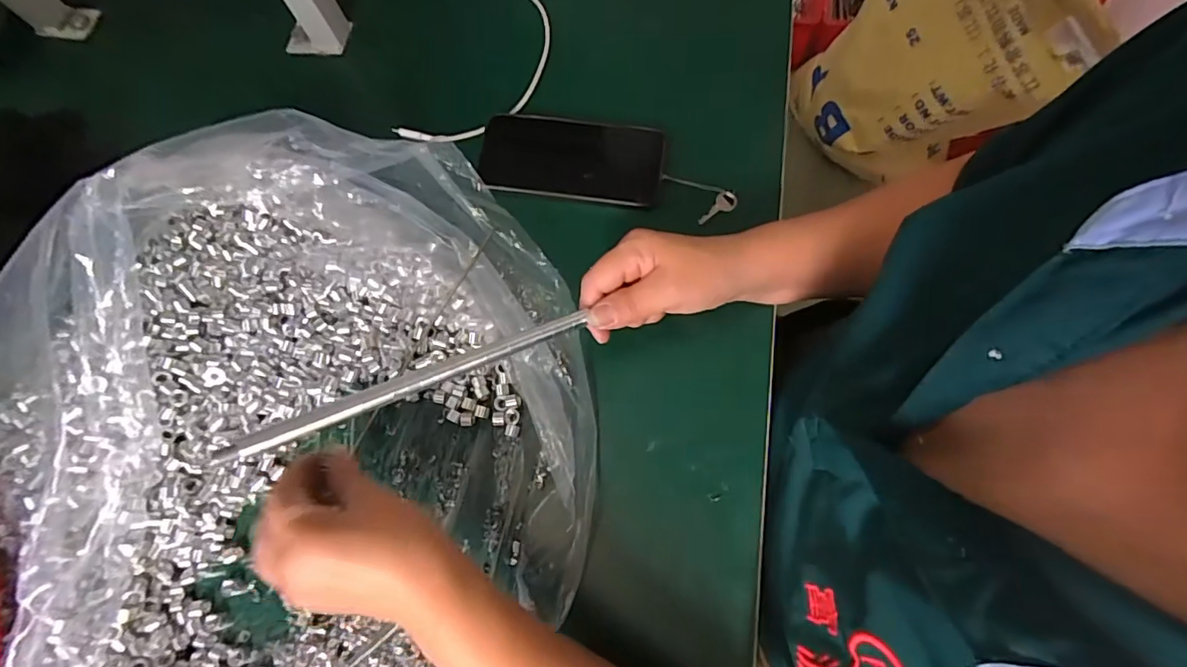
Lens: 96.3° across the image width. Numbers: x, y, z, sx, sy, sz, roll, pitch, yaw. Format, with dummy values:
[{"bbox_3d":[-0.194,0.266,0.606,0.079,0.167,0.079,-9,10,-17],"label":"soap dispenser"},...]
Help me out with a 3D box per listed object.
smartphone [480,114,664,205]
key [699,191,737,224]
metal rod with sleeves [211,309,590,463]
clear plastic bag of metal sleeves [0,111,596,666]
[{"bbox_3d":[-0.019,-0.155,0.463,0.154,0.010,0.076,6,73,6],"label":"smartphone"},{"bbox_3d":[0.106,-0.107,0.449,0.037,0.004,0.016,-39,74,-8],"label":"key"},{"bbox_3d":[-0.092,0.024,0.303,0.210,0.005,0.009,-22,73,-31],"label":"metal rod with sleeves"},{"bbox_3d":[-0.222,0.056,0.348,0.441,0.117,0.459,-30,73,-5],"label":"clear plastic bag of metal sleeves"}]

